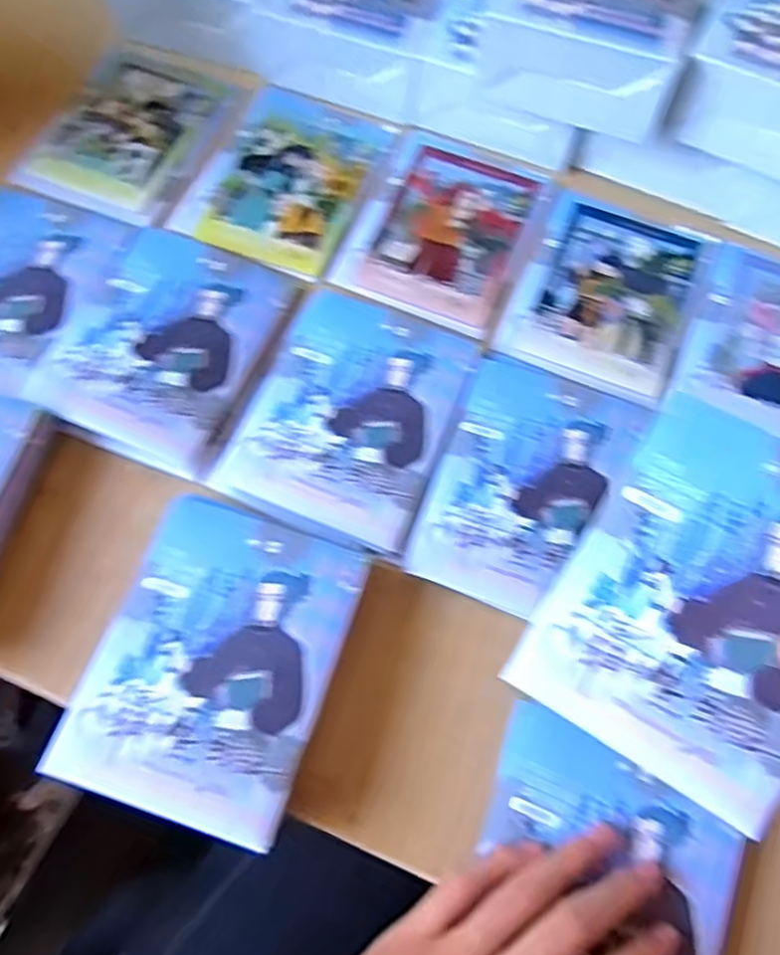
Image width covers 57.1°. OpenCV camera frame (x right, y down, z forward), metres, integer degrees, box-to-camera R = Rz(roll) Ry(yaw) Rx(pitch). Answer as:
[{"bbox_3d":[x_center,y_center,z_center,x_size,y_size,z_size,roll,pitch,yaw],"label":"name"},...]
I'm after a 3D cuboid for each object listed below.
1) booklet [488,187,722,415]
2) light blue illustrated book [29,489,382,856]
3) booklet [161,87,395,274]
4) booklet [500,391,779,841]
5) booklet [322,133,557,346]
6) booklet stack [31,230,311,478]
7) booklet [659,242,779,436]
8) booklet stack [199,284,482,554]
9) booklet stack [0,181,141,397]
[{"bbox_3d":[0.139,-0.119,0.458,0.106,0.004,0.136,23,70,8],"label":"booklet"},{"bbox_3d":[-0.083,0.088,0.353,0.110,0.025,0.145,17,70,6],"label":"light blue illustrated book"},{"bbox_3d":[-0.071,-0.208,0.495,0.111,0.006,0.142,22,70,8],"label":"booklet"},{"bbox_3d":[0.130,0.049,0.288,0.108,0.004,0.140,31,87,16],"label":"booklet"},{"bbox_3d":[0.035,-0.168,0.481,0.109,0.004,0.144,22,70,8],"label":"booklet"},{"bbox_3d":[-0.131,-0.083,0.432,0.116,0.011,0.148,19,70,7],"label":"booklet stack"},{"bbox_3d":[0.247,-0.085,0.453,0.109,0.008,0.132,24,70,8],"label":"booklet"},{"bbox_3d":[-0.022,-0.039,0.422,0.115,0.009,0.150,22,70,8],"label":"booklet stack"},{"bbox_3d":[-0.243,-0.121,0.450,0.115,0.009,0.143,20,70,7],"label":"booklet stack"}]

